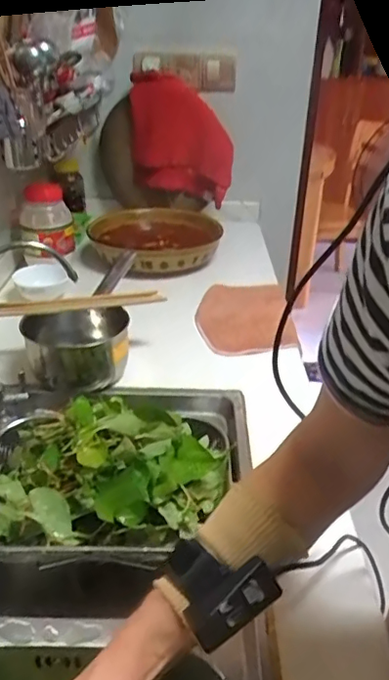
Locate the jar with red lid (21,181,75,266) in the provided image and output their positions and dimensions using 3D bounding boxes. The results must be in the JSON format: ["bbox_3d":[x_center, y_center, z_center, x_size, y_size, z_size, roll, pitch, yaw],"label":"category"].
[{"bbox_3d":[-0.315,-0.251,1.165,0.105,0.147,0.094,-4,30,-10],"label":"jar with red lid"}]

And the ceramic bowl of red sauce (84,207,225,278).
[{"bbox_3d":[-0.072,-0.243,1.295,0.342,0.084,0.279,-23,37,-36],"label":"ceramic bowl of red sauce"}]

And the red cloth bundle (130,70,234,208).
[{"bbox_3d":[-0.032,-0.505,1.357,0.285,0.261,0.066,13,-3,-30],"label":"red cloth bundle"}]

